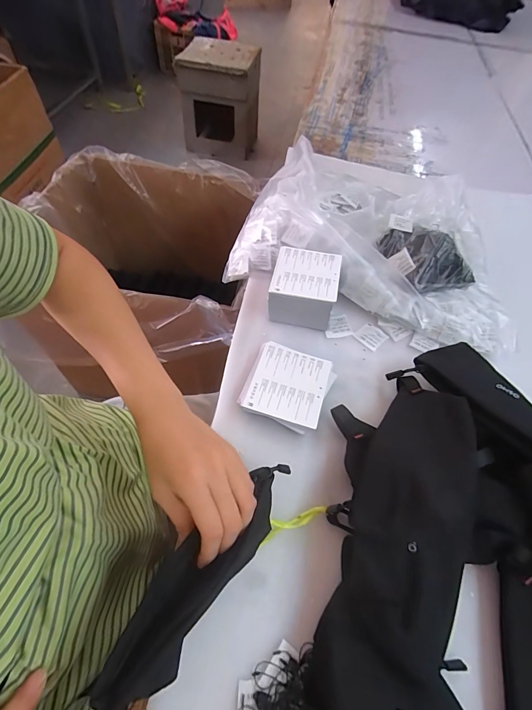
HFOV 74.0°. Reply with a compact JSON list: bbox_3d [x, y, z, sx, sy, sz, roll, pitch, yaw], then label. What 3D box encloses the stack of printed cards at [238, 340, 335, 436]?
[{"bbox_3d":[0.027,0.041,0.445,0.100,0.026,0.099,18,56,8],"label":"stack of printed cards"}]

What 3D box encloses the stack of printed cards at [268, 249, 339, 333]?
[{"bbox_3d":[0.056,-0.099,0.525,0.090,0.067,0.100,12,55,3],"label":"stack of printed cards"}]

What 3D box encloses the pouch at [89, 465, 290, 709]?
[{"bbox_3d":[-0.048,0.175,0.290,0.051,0.069,0.198,36,44,19],"label":"pouch"}]

